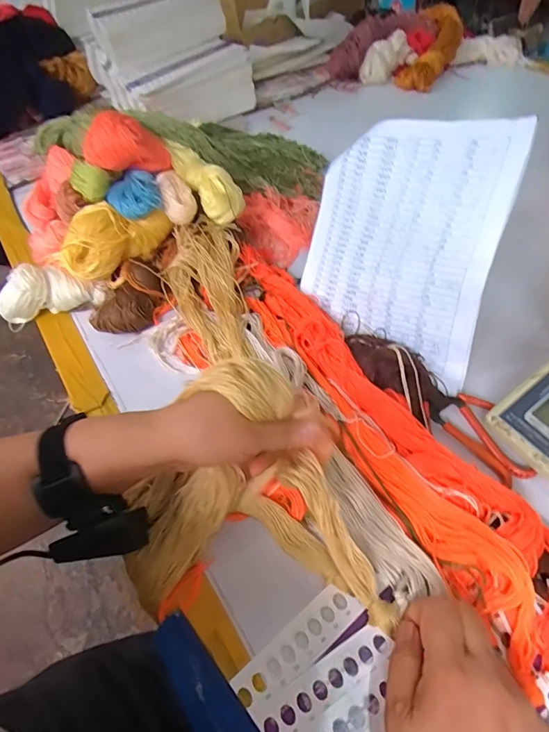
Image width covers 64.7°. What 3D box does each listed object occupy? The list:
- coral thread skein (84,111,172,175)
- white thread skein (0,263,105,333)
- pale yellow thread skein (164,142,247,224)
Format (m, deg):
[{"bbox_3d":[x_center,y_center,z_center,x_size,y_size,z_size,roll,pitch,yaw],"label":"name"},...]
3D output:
[{"bbox_3d":[-0.176,-0.264,0.512,0.089,0.074,0.069,-12,51,-6],"label":"coral thread skein"},{"bbox_3d":[-0.284,-0.093,0.544,0.122,0.069,0.037,-15,52,-8],"label":"white thread skein"},{"bbox_3d":[-0.088,-0.238,0.549,0.057,0.029,0.136,-30,69,-20],"label":"pale yellow thread skein"}]

